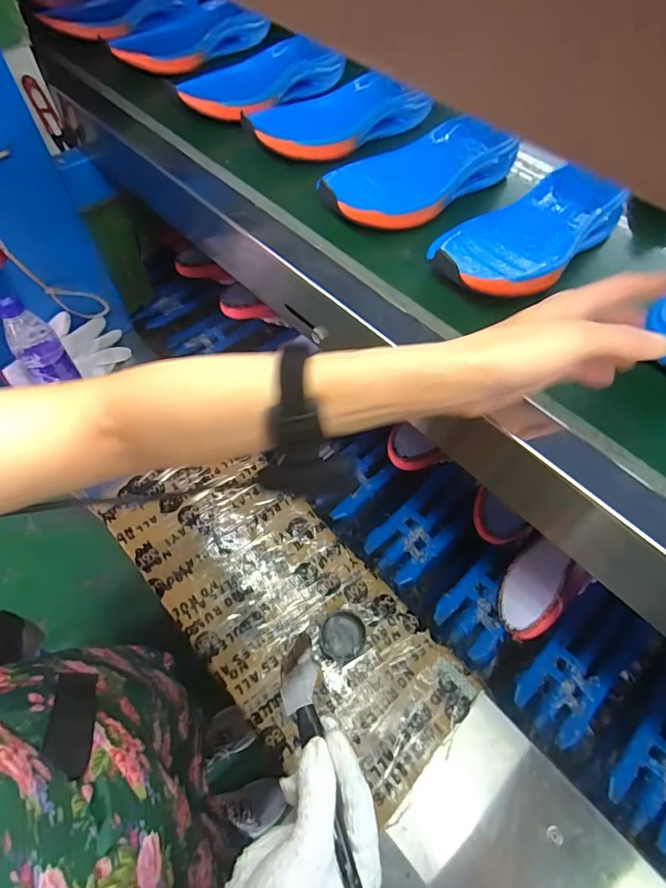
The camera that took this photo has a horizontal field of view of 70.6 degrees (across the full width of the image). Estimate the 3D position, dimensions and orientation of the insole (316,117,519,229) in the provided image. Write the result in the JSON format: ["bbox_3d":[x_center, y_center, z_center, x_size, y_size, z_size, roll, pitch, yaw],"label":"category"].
[{"bbox_3d":[0.086,-0.280,0.483,0.219,0.034,0.095,-37,67,-20],"label":"insole"}]

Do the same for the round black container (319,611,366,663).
[{"bbox_3d":[0.013,0.252,0.614,0.061,0.018,0.056,1,60,-1],"label":"round black container"}]

